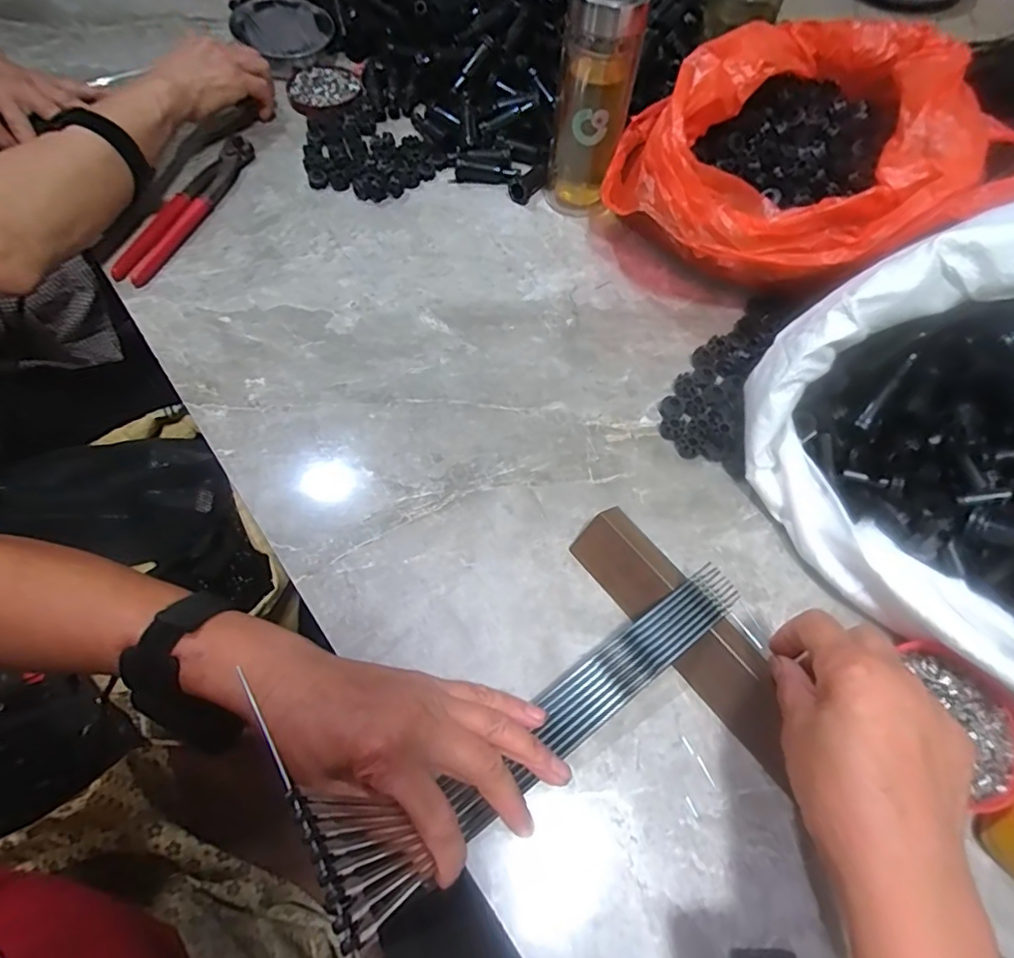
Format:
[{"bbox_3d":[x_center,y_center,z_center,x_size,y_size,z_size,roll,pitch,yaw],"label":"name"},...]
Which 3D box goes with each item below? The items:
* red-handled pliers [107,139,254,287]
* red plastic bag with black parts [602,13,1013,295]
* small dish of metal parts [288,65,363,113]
[{"bbox_3d":[-0.308,-0.263,0.534,0.040,0.015,0.189,15,64,5],"label":"red-handled pliers"},{"bbox_3d":[0.248,-0.257,0.482,0.296,0.138,0.221,-18,66,-11],"label":"red plastic bag with black parts"},{"bbox_3d":[-0.205,-0.441,0.628,0.078,0.010,0.076,1,63,-2],"label":"small dish of metal parts"}]

